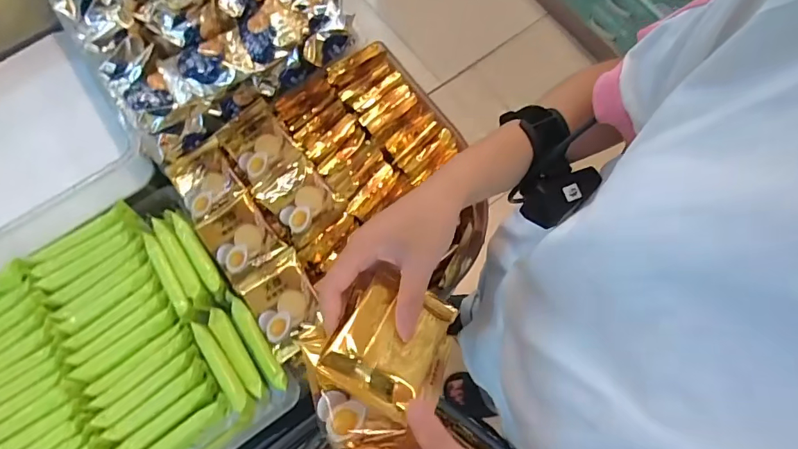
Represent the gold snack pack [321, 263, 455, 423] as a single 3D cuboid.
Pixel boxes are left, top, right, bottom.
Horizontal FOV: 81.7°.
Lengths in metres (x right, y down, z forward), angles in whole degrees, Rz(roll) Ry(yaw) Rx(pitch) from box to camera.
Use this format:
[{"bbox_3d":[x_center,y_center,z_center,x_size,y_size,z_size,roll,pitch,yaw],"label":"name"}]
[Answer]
[{"bbox_3d":[-0.005,0.085,0.332,0.083,0.028,0.091,29,57,-7],"label":"gold snack pack"}]

